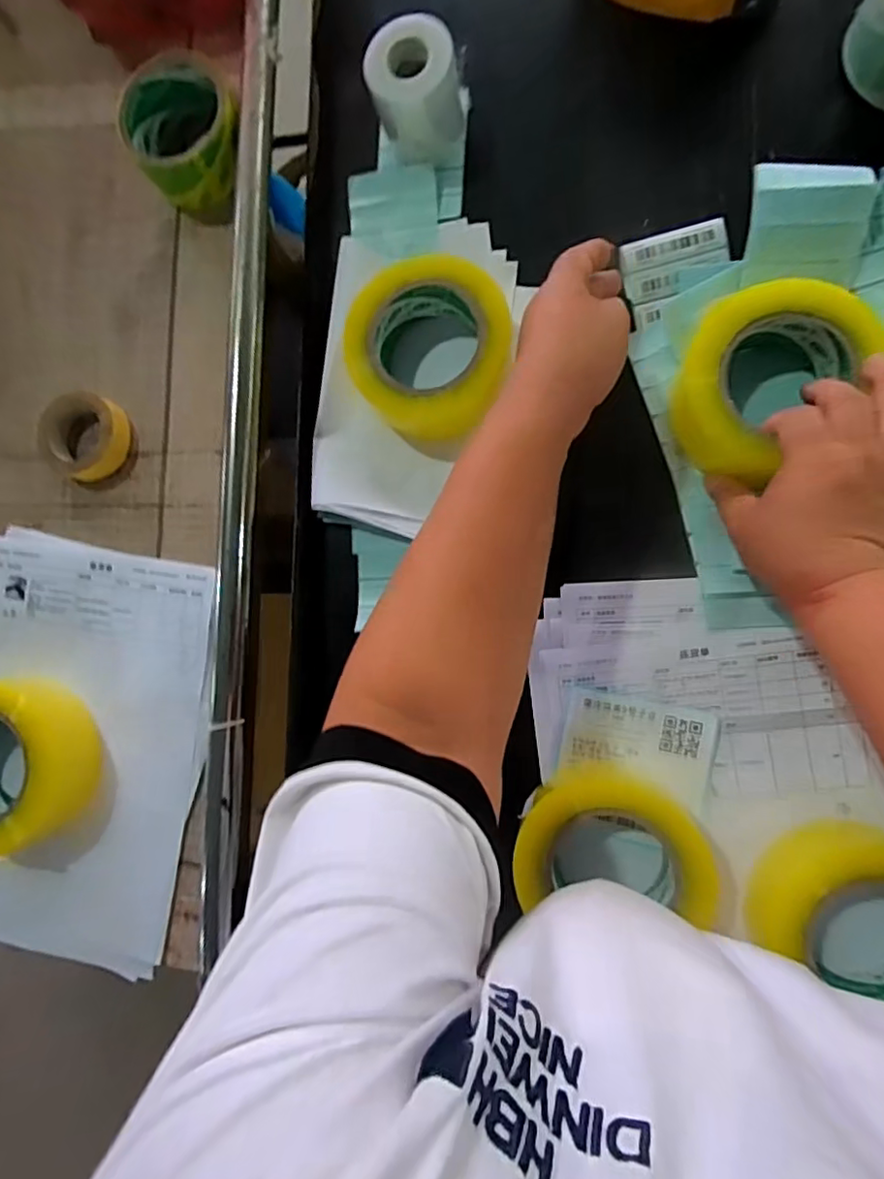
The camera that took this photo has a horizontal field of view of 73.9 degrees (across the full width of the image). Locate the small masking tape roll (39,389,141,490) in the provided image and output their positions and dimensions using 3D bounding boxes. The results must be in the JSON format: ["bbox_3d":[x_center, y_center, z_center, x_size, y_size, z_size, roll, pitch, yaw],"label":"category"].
[{"bbox_3d":[-0.286,-0.121,0.478,0.072,0.033,0.071,-1,87,9],"label":"small masking tape roll"}]

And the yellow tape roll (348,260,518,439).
[{"bbox_3d":[-0.012,-0.180,0.450,0.128,0.056,0.119,-1,87,9],"label":"yellow tape roll"}]

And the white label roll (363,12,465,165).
[{"bbox_3d":[-0.019,-0.383,0.459,0.069,0.074,0.058,-7,86,9],"label":"white label roll"}]

